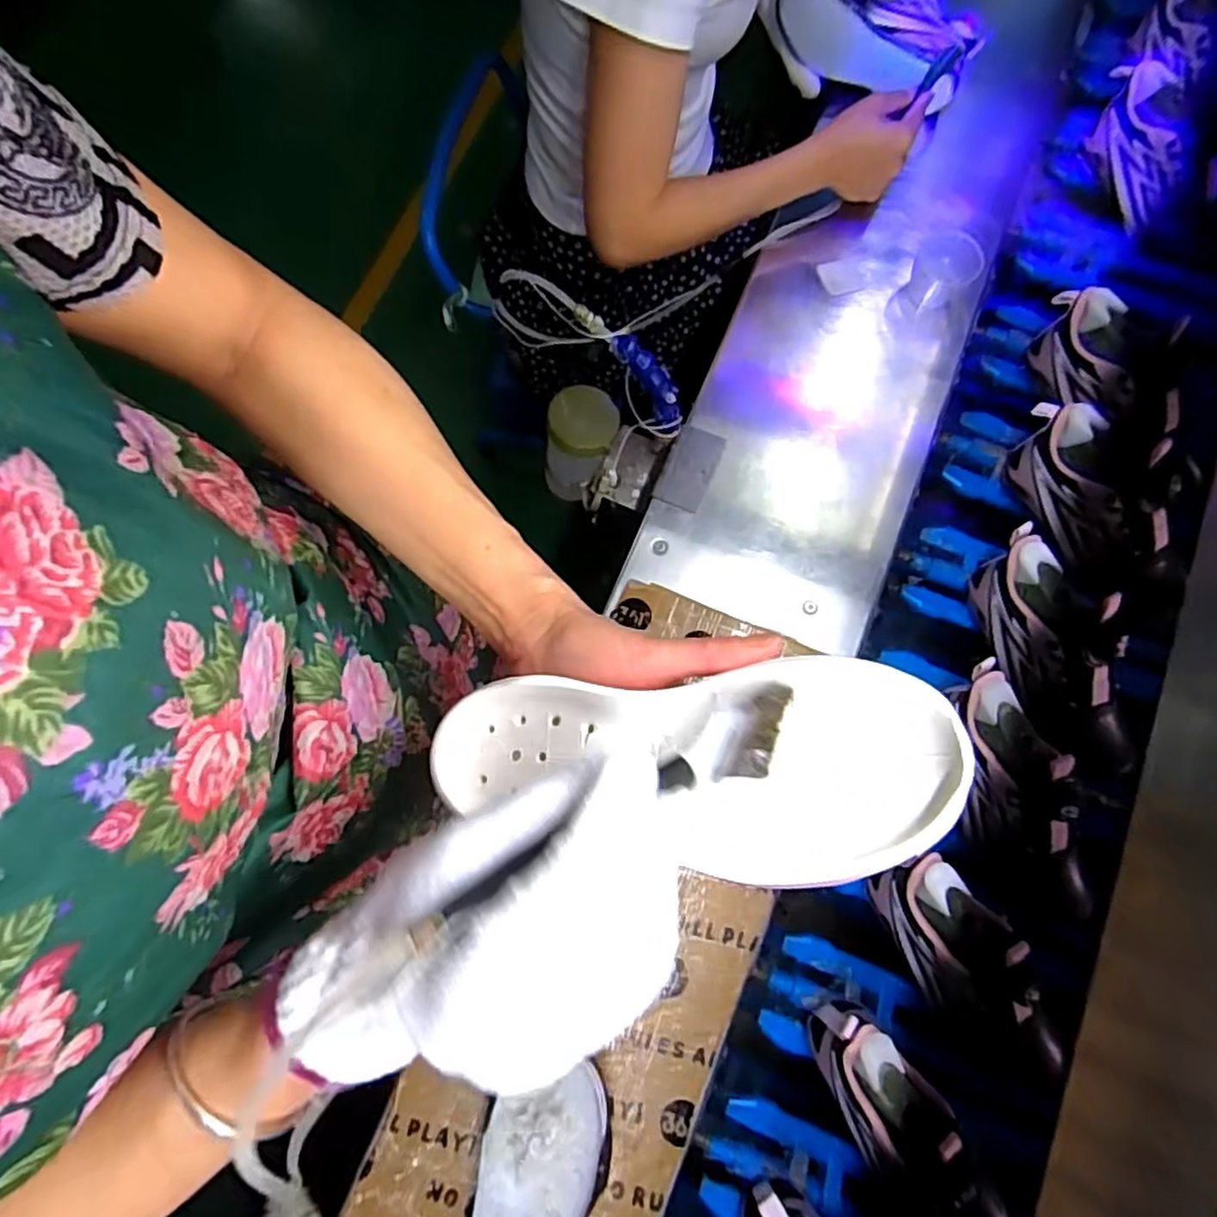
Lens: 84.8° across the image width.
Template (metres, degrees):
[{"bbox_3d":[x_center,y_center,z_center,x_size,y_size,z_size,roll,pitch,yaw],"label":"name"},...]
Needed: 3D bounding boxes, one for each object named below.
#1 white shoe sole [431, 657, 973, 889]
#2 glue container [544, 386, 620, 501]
[{"bbox_3d":[0.024,0.063,0.275,0.213,0.034,0.082,-2,75,24],"label":"white shoe sole"},{"bbox_3d":[-0.029,-0.175,0.723,0.072,0.110,0.083,15,77,3],"label":"glue container"}]

